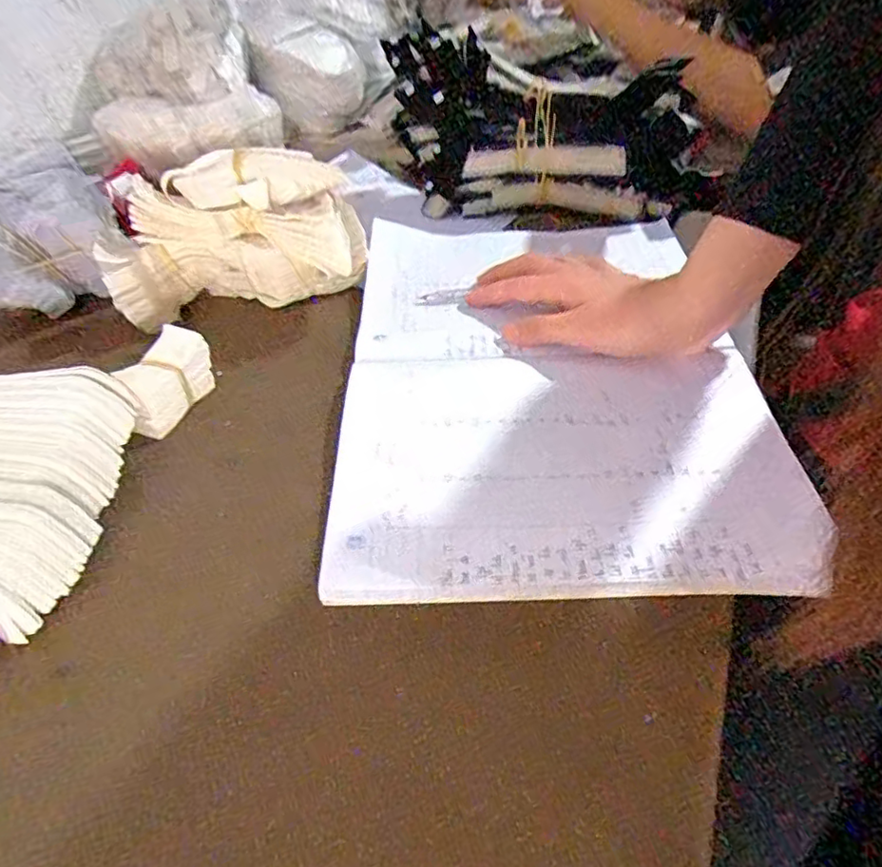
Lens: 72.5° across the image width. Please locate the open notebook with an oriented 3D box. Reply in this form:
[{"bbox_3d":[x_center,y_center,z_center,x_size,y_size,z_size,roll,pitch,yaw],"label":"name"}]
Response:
[{"bbox_3d":[0.067,-0.051,0.394,0.244,0.017,0.340,-2,46,2],"label":"open notebook"}]

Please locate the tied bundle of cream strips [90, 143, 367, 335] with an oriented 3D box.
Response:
[{"bbox_3d":[-0.155,-0.147,0.448,0.191,0.089,0.076,-13,46,-8],"label":"tied bundle of cream strips"}]

